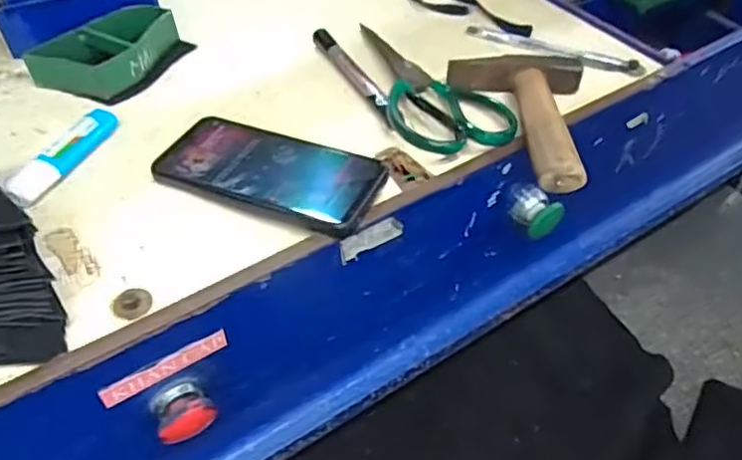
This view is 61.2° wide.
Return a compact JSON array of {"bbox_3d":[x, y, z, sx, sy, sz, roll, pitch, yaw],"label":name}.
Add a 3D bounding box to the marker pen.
[{"bbox_3d":[-0.015,-0.136,0.543,0.015,0.012,0.148,-19,51,-20],"label":"marker pen"}]

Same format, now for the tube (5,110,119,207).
[{"bbox_3d":[-0.223,-0.055,0.459,0.021,0.013,0.103,19,48,14],"label":"tube"}]

